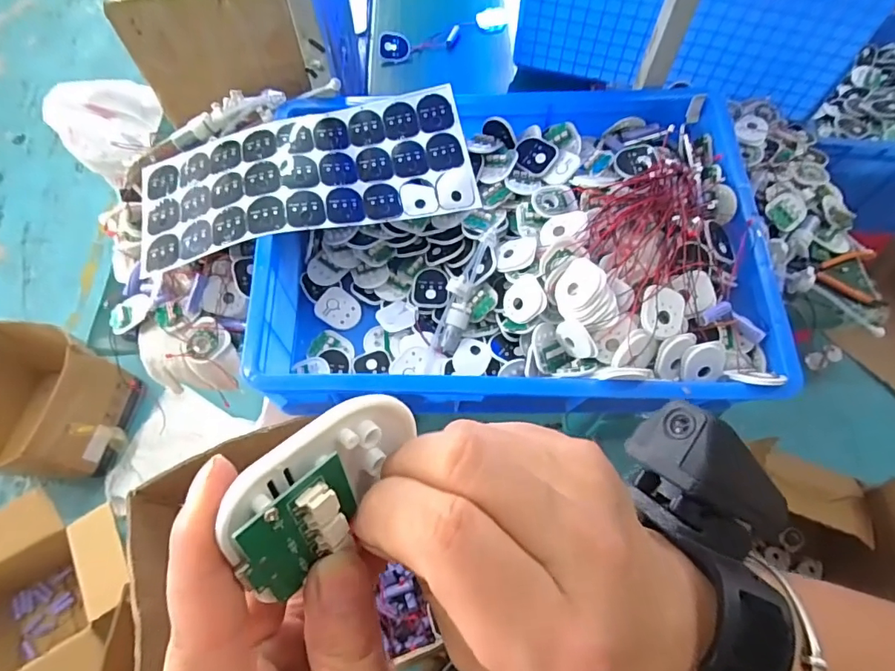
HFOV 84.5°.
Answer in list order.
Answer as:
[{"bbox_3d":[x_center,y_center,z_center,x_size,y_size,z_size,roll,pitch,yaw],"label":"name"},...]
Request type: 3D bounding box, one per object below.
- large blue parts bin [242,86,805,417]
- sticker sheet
[{"bbox_3d":[0.084,-0.115,0.638,0.591,0.121,0.413,-1,64,2],"label":"large blue parts bin"},{"bbox_3d":[-0.187,-0.206,0.640,0.434,0.043,0.189,-15,64,-5],"label":"sticker sheet"}]

